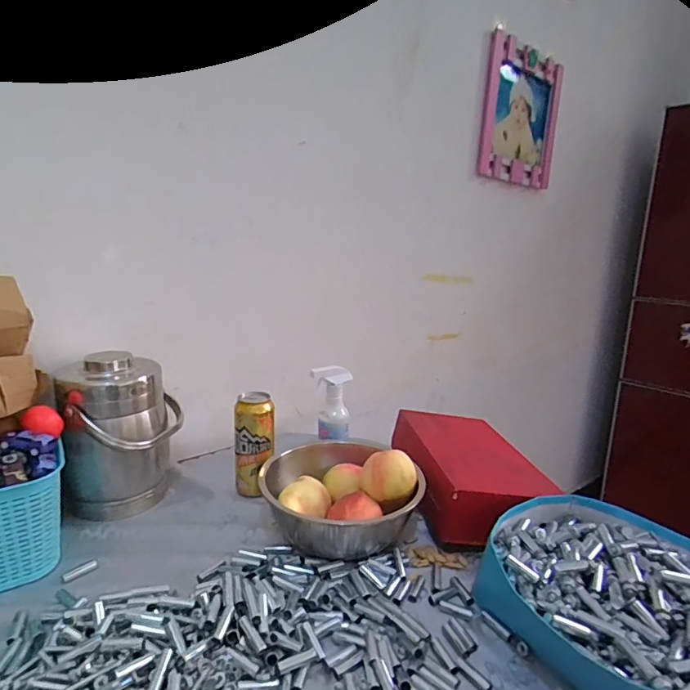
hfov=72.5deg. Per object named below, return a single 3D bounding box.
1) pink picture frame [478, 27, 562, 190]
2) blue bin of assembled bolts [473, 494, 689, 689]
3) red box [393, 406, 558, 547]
[{"bbox_3d":[0.497,-0.634,1.314,0.351,0.340,0.036,-5,15,-38],"label":"pink picture frame"},{"bbox_3d":[0.309,0.290,0.510,0.298,0.091,0.265,15,19,42],"label":"blue bin of assembled bolts"},{"bbox_3d":[0.203,0.210,0.794,0.189,0.101,0.304,0,14,-9],"label":"red box"}]

